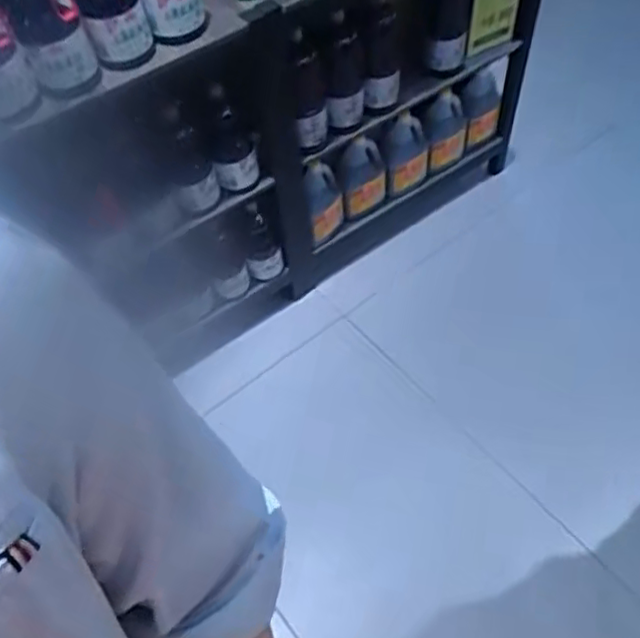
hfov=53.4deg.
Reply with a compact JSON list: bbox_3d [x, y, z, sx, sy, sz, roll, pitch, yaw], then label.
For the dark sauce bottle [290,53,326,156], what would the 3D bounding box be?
[{"bbox_3d":[-0.023,-0.467,1.412,0.067,0.253,0.064,-3,55,3],"label":"dark sauce bottle"}]

